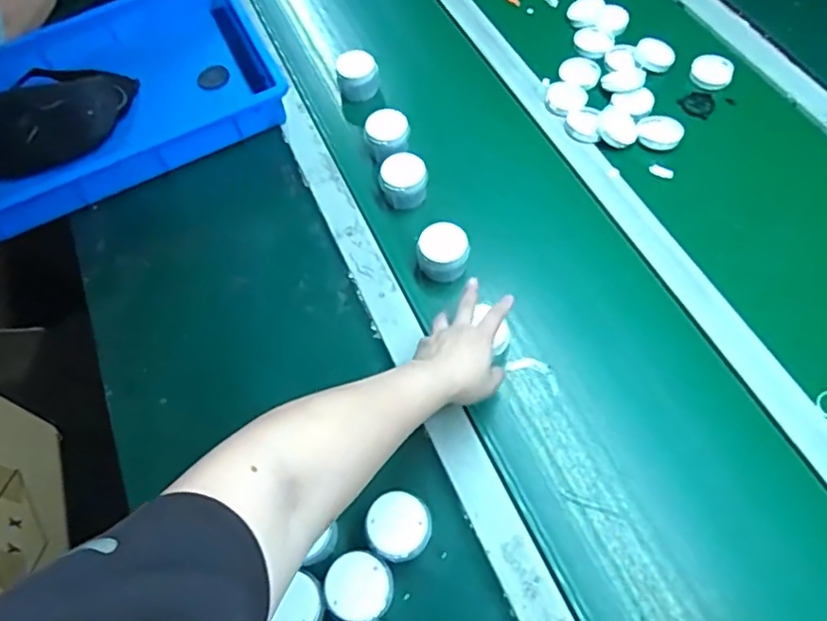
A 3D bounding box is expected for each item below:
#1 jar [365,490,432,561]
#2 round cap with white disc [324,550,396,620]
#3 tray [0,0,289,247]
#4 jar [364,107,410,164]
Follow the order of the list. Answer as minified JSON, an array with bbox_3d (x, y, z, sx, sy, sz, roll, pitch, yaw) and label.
[{"bbox_3d":[-0.015,0.227,0.633,0.061,0.052,0.062,-2,62,3],"label":"jar"},{"bbox_3d":[-0.052,0.279,0.609,0.063,0.049,0.064,-2,62,3],"label":"round cap with white disc"},{"bbox_3d":[-0.513,-0.336,0.972,0.570,0.060,0.381,-24,63,-9],"label":"tray"},{"bbox_3d":[-0.037,-0.252,0.905,0.062,0.068,0.061,-2,62,3],"label":"jar"}]

